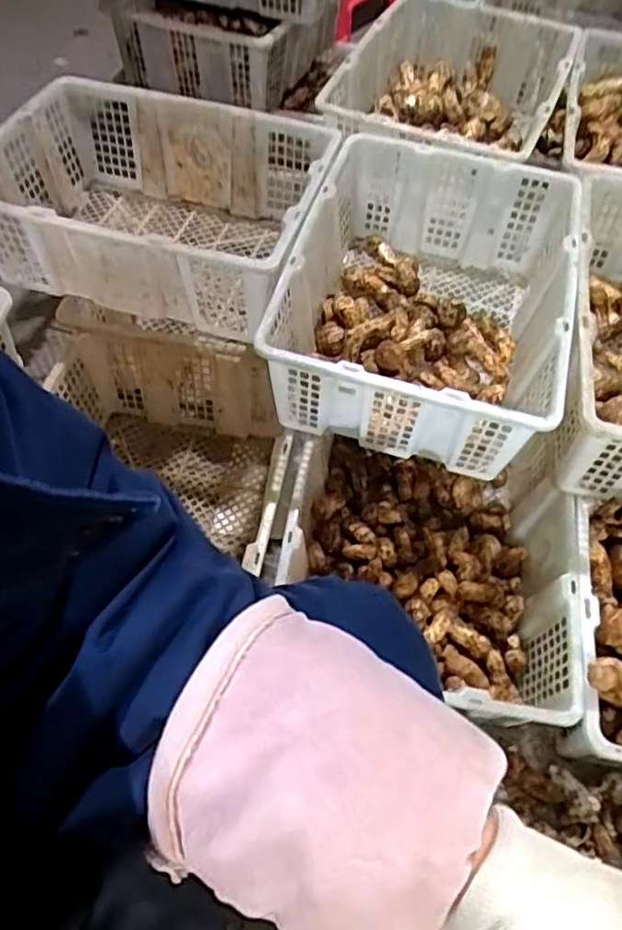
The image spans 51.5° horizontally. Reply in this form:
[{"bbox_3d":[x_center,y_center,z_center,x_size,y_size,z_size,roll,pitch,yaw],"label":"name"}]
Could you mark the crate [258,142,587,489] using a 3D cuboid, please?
[{"bbox_3d":[0.159,-0.241,0.908,0.346,0.168,0.491,14,57,6],"label":"crate"}]

